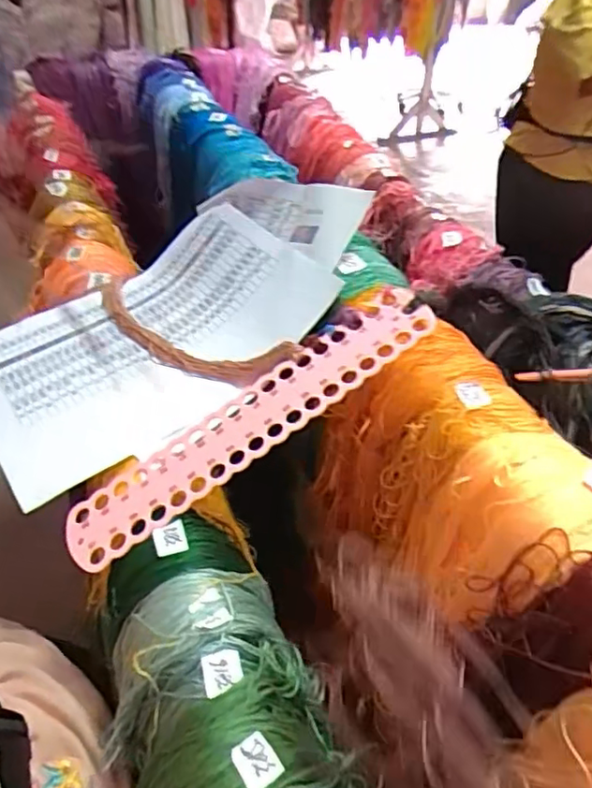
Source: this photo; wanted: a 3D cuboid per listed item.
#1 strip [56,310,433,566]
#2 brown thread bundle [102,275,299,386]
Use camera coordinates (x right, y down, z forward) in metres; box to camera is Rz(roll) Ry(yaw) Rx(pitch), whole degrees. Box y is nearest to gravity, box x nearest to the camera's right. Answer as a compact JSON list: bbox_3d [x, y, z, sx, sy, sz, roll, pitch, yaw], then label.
[{"bbox_3d":[-0.032,0.023,0.420,0.291,0.008,0.059,-34,48,-4],"label":"strip"},{"bbox_3d":[-0.103,-0.051,0.519,0.257,0.016,0.056,23,85,34],"label":"brown thread bundle"}]

